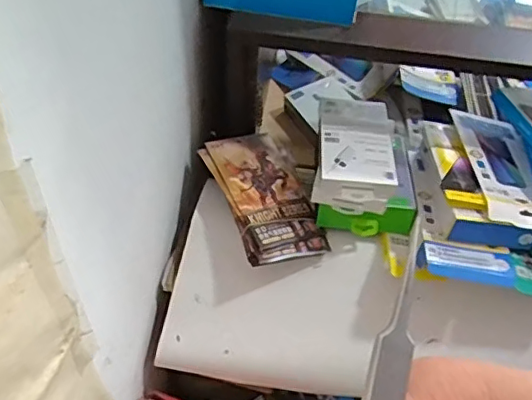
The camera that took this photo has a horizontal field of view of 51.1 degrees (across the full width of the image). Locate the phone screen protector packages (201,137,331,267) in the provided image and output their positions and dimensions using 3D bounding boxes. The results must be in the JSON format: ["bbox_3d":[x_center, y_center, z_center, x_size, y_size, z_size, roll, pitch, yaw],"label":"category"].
[{"bbox_3d":[-0.001,-0.006,0.855,0.130,0.029,0.226,-14,61,-29],"label":"phone screen protector packages"}]

